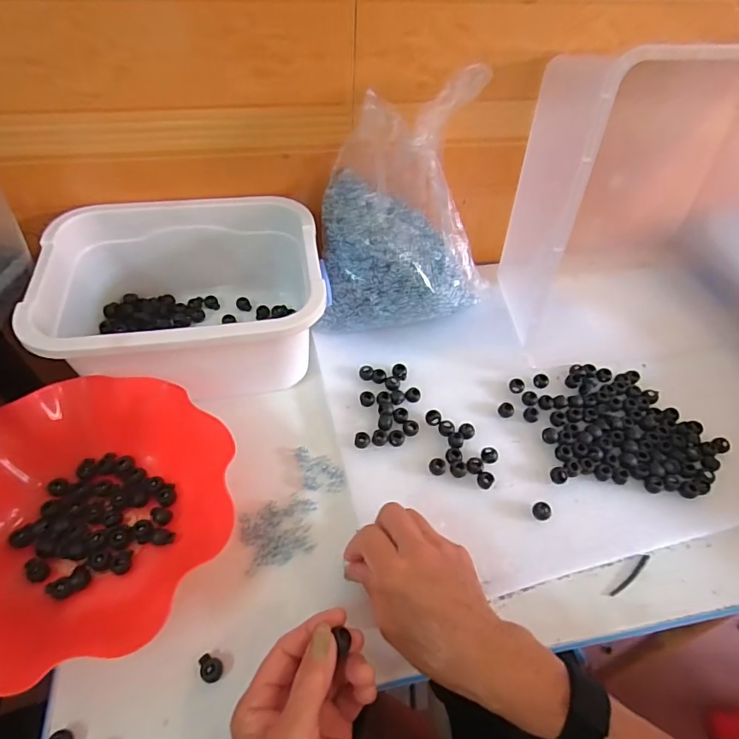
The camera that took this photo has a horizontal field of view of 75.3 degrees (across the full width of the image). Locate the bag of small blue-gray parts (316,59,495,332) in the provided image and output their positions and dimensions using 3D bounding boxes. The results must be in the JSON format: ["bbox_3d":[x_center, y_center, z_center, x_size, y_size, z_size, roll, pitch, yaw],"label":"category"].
[{"bbox_3d":[0.041,-0.151,0.489,0.180,0.223,0.123,3,53,1],"label":"bag of small blue-gray parts"}]

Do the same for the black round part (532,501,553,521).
[{"bbox_3d":[0.154,0.125,0.426,0.016,0.011,0.016,2,58,-3],"label":"black round part"}]

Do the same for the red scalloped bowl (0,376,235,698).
[{"bbox_3d":[-0.232,0.109,0.381,0.212,0.063,0.219,2,58,-3],"label":"red scalloped bowl"}]

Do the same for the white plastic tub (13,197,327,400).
[{"bbox_3d":[-0.173,-0.065,0.486,0.255,0.129,0.191,-8,53,-7],"label":"white plastic tub"}]

